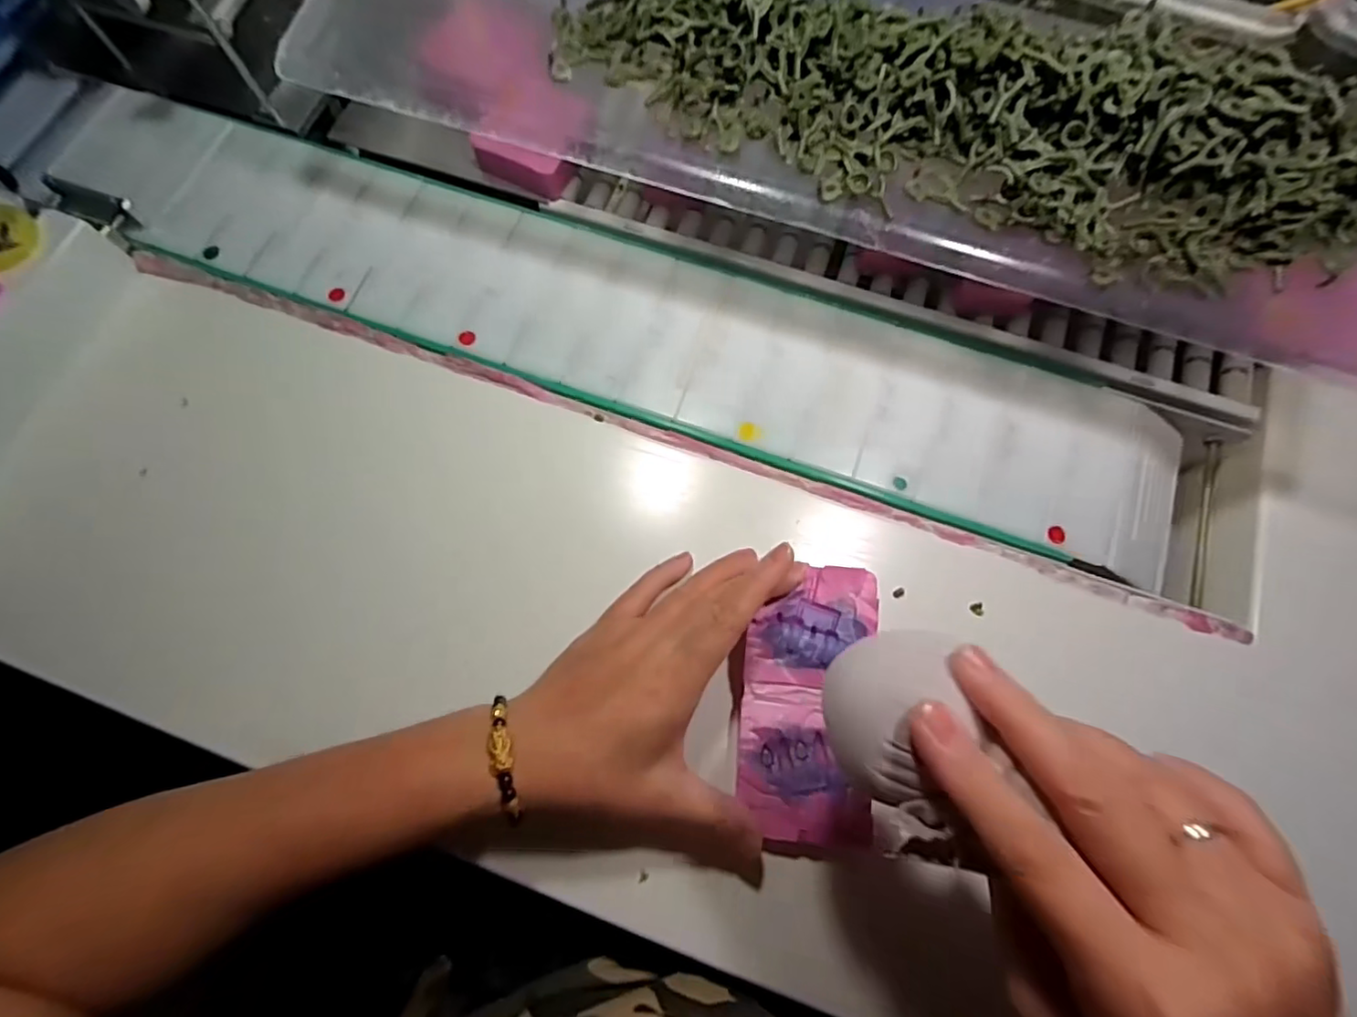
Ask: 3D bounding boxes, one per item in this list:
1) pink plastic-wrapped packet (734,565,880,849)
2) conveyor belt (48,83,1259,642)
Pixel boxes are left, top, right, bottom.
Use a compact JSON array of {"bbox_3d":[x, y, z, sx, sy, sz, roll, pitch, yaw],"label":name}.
[{"bbox_3d":[0.069,0.099,0.314,0.067,0.013,0.135,9,79,2],"label":"pink plastic-wrapped packet"},{"bbox_3d":[-0.030,-0.124,0.401,0.807,0.029,0.148,19,76,5],"label":"conveyor belt"}]

